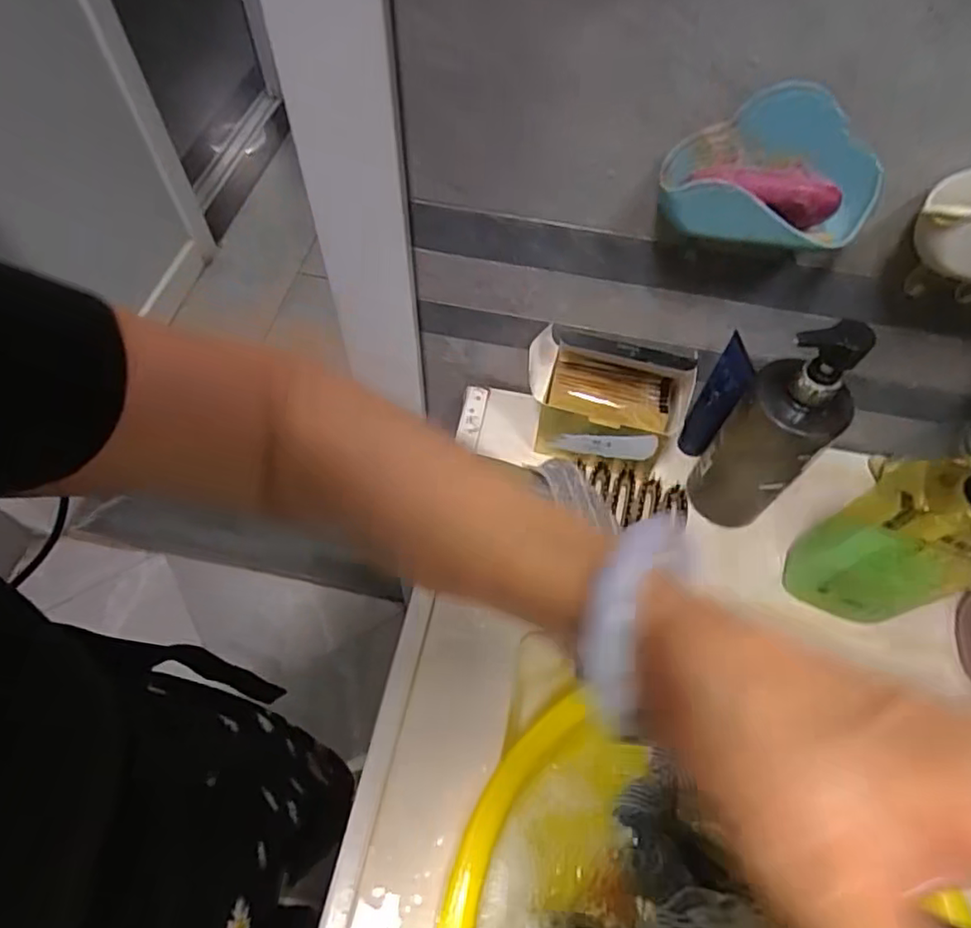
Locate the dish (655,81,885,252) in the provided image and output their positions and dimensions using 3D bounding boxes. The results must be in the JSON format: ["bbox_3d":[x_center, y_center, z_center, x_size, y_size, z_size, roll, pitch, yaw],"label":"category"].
[{"bbox_3d":[0.168,-0.169,0.352,0.122,0.069,0.043,7,60,2],"label":"dish"}]

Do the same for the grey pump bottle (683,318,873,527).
[{"bbox_3d":[0.204,-0.023,0.426,0.063,0.173,0.070,41,66,19],"label":"grey pump bottle"}]

